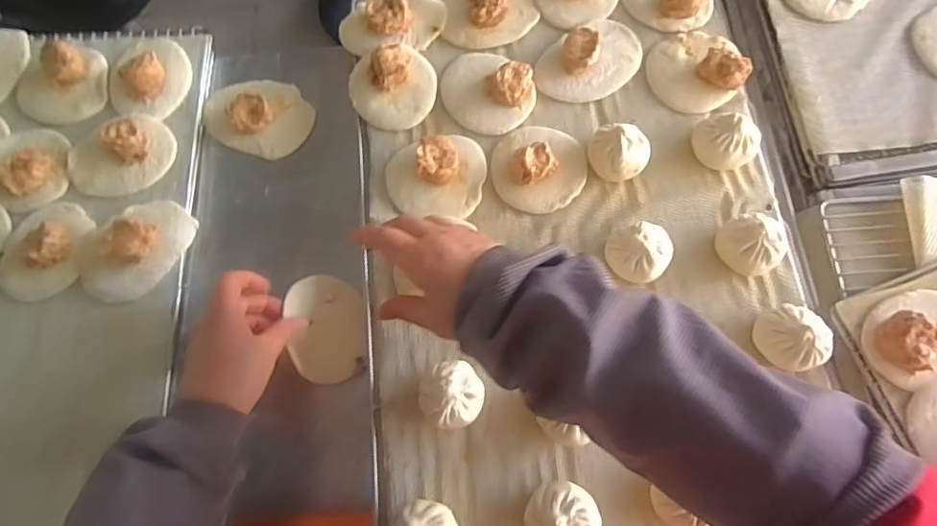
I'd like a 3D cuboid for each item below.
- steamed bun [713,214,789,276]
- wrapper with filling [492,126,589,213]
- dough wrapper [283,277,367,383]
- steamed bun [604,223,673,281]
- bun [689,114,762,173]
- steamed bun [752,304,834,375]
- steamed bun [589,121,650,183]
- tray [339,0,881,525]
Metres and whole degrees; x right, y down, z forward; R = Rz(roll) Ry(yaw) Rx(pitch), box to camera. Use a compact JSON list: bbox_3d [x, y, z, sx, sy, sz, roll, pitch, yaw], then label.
[{"bbox_3d":[0.250,-0.017,0.493,0.051,0.042,0.054,-31,75,-7],"label":"steamed bun"},{"bbox_3d":[0.068,-0.096,0.530,0.089,0.035,0.086,13,75,6],"label":"wrapper with filling"},{"bbox_3d":[-0.139,0.067,0.557,0.078,0.008,0.105,-4,92,-33],"label":"dough wrapper"},{"bbox_3d":[0.153,-0.013,0.498,0.055,0.041,0.054,34,78,11],"label":"steamed bun"},{"bbox_3d":[0.246,-0.119,0.525,0.056,0.040,0.055,-20,74,-4],"label":"bun"},{"bbox_3d":[0.273,0.062,0.468,0.049,0.041,0.058,-37,76,-8],"label":"steamed bun"},{"bbox_3d":[0.141,-0.104,0.526,0.056,0.039,0.055,13,75,6],"label":"steamed bun"},{"bbox_3d":[0.101,-0.029,0.513,0.405,0.047,0.612,-7,74,0],"label":"tray"}]

